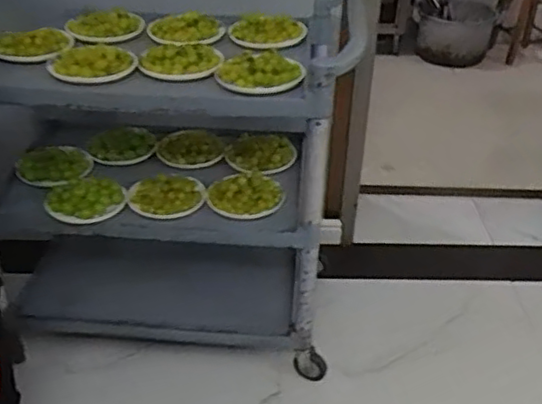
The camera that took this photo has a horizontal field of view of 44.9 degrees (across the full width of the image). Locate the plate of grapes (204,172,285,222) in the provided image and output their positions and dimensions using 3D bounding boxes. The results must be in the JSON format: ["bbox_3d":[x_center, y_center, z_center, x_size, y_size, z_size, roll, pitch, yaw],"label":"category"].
[{"bbox_3d":[-0.064,-0.014,1.658,0.196,0.064,0.142,-3,24,-7],"label":"plate of grapes"}]

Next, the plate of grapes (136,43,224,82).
[{"bbox_3d":[-0.202,-0.329,1.496,0.168,0.030,0.159,4,43,-4],"label":"plate of grapes"}]

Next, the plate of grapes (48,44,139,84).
[{"bbox_3d":[-0.414,-0.325,1.512,0.183,0.055,0.198,-8,25,-17],"label":"plate of grapes"}]

